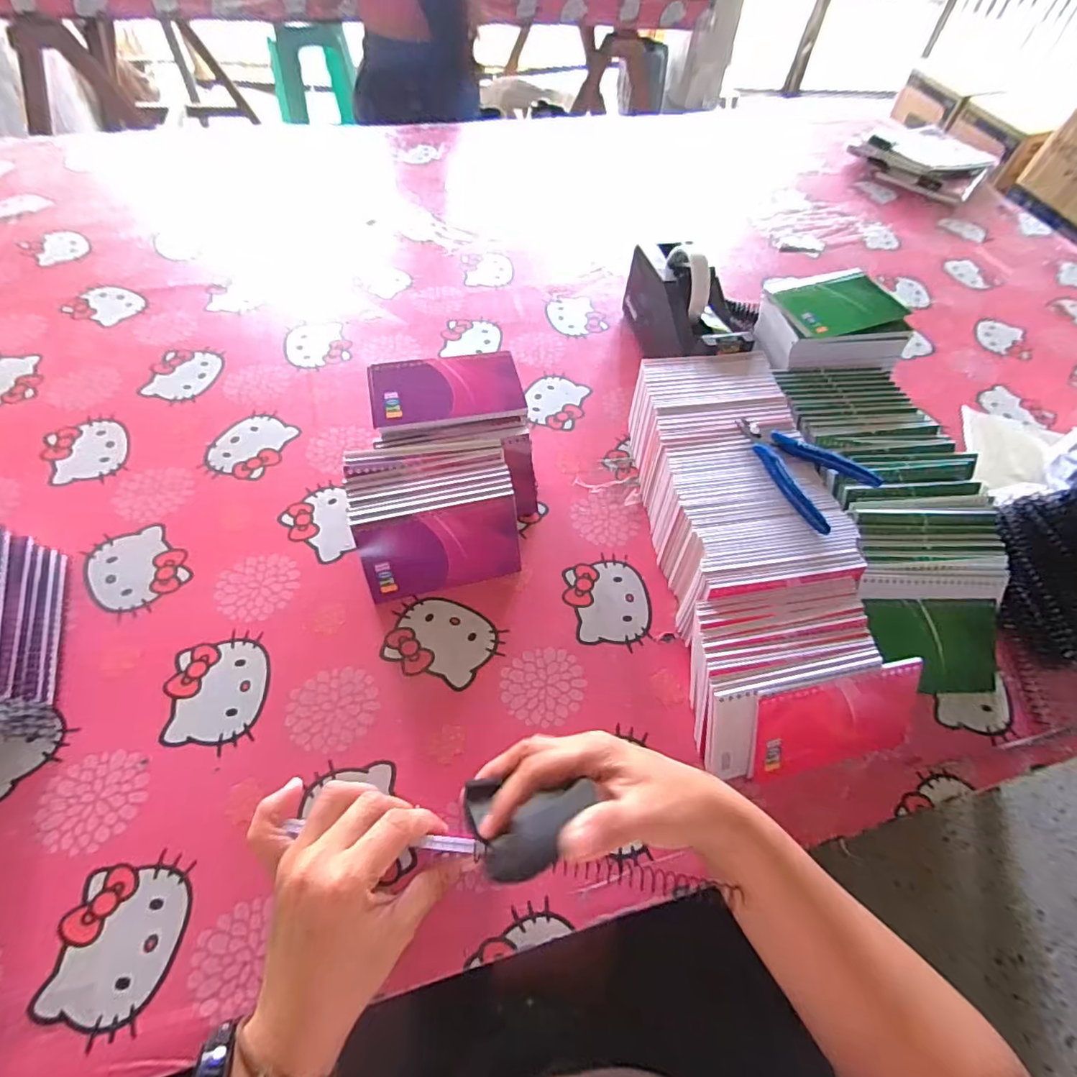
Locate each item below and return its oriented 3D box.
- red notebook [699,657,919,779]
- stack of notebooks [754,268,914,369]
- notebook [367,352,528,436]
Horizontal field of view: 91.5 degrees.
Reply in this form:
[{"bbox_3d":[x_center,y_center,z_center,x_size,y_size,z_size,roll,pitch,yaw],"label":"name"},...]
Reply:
[{"bbox_3d":[0.205,0.132,0.384,0.164,0.083,0.010,-8,19,-8],"label":"red notebook"},{"bbox_3d":[0.312,-0.232,0.564,0.135,0.050,0.106,-5,59,-8],"label":"stack of notebooks"},{"bbox_3d":[-0.082,-0.134,0.471,0.130,0.012,0.081,-10,60,-11],"label":"notebook"}]

